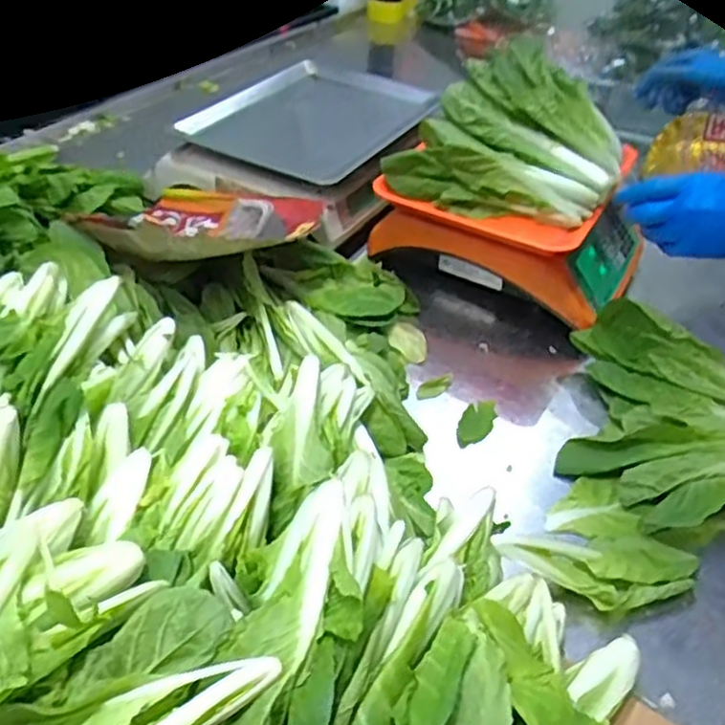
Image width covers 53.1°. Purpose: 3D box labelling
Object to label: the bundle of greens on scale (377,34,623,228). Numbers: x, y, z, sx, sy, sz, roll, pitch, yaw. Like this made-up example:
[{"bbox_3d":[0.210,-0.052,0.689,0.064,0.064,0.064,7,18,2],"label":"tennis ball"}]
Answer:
[{"bbox_3d":[0.168,-0.242,0.772,0.211,0.122,0.181,25,45,21],"label":"bundle of greens on scale"}]

